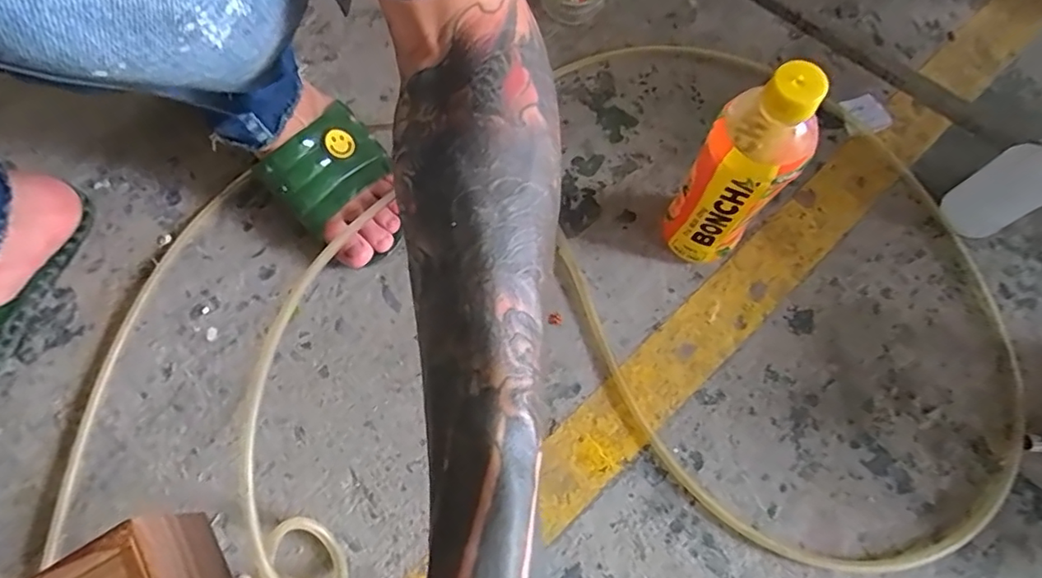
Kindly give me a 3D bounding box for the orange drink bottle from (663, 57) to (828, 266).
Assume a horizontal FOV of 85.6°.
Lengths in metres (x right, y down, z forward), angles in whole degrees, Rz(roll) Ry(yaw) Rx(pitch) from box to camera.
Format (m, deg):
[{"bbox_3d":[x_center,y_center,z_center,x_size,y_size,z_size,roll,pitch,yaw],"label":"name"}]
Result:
[{"bbox_3d":[0.155,-0.080,0.407,0.059,0.212,0.056,36,75,12],"label":"orange drink bottle"}]

